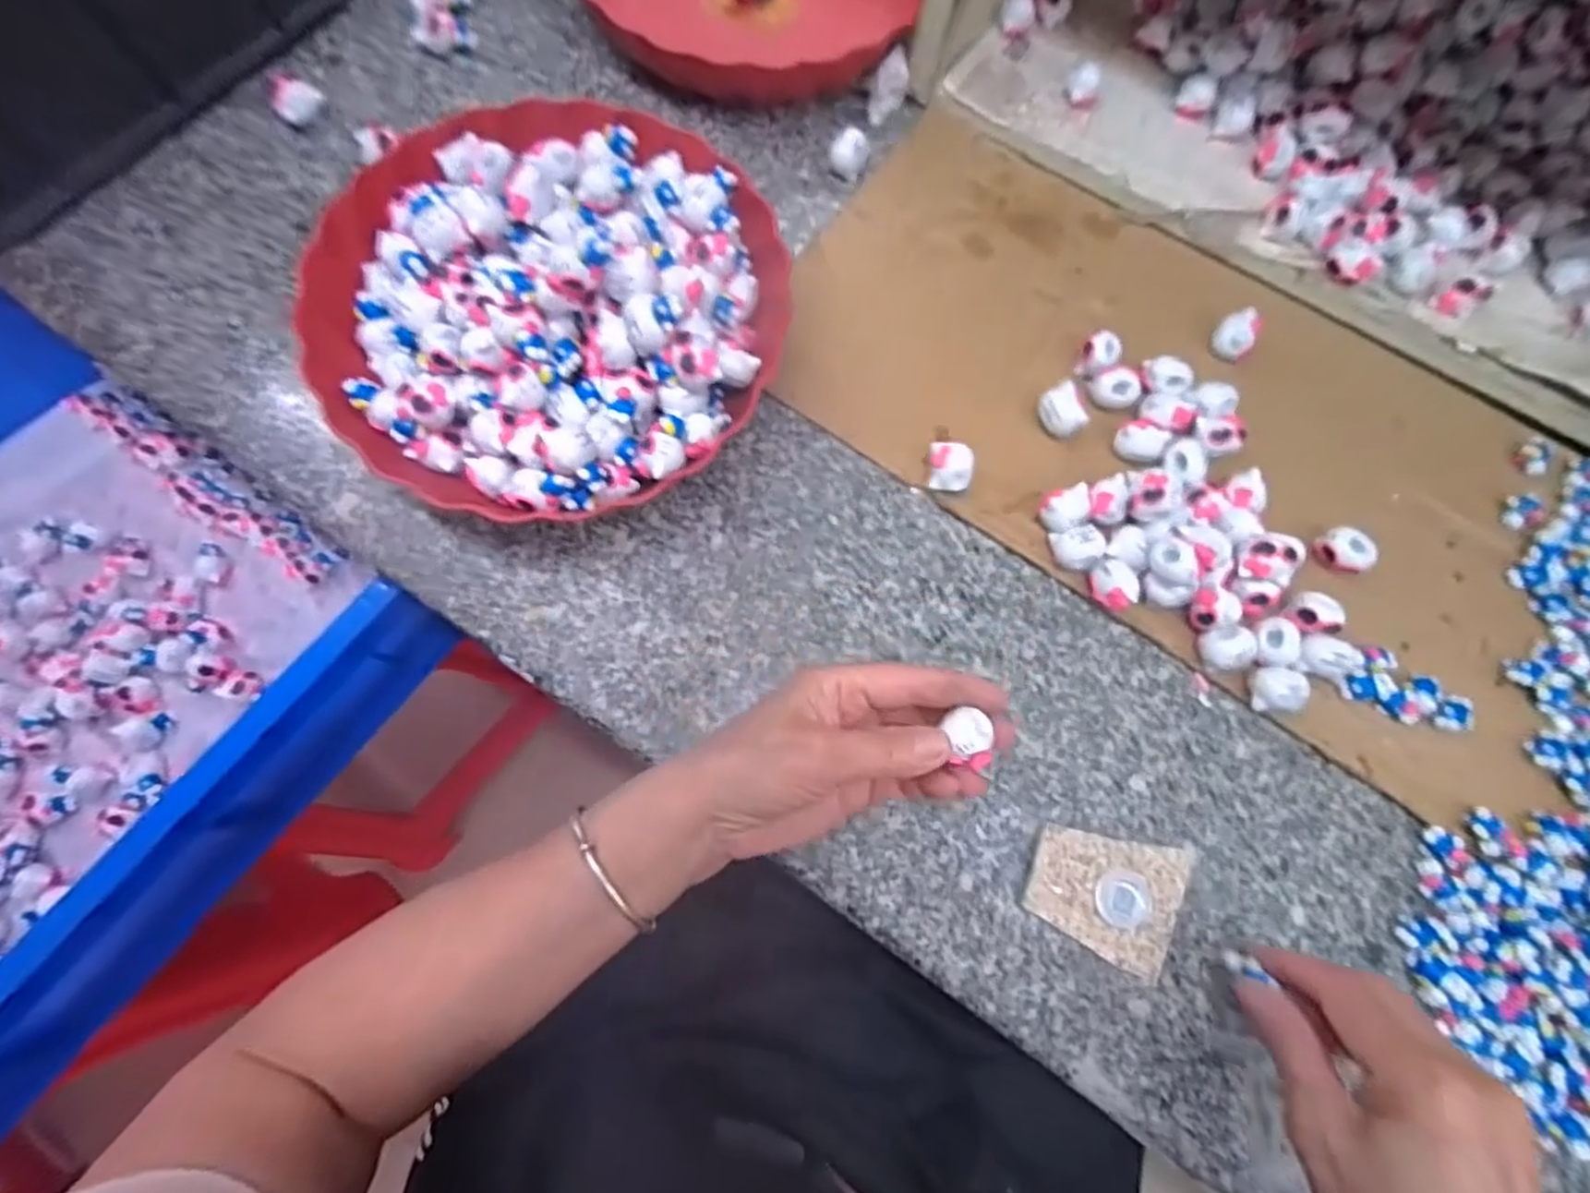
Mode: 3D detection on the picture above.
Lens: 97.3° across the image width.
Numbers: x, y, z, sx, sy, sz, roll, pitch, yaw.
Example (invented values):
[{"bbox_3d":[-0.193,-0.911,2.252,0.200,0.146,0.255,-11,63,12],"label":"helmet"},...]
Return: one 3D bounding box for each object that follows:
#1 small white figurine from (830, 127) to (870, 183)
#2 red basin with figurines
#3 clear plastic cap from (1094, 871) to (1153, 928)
[{"bbox_3d":[0.034,-0.276,0.436,0.020,0.018,0.021,1,75,-4],"label":"small white figurine"},{"bbox_3d":[-0.126,-0.154,0.363,0.226,0.077,0.226,1,75,-4],"label":"red basin with figurines"},{"bbox_3d":[0.159,0.146,0.335,0.027,0.005,0.025,1,75,-4],"label":"clear plastic cap"}]

